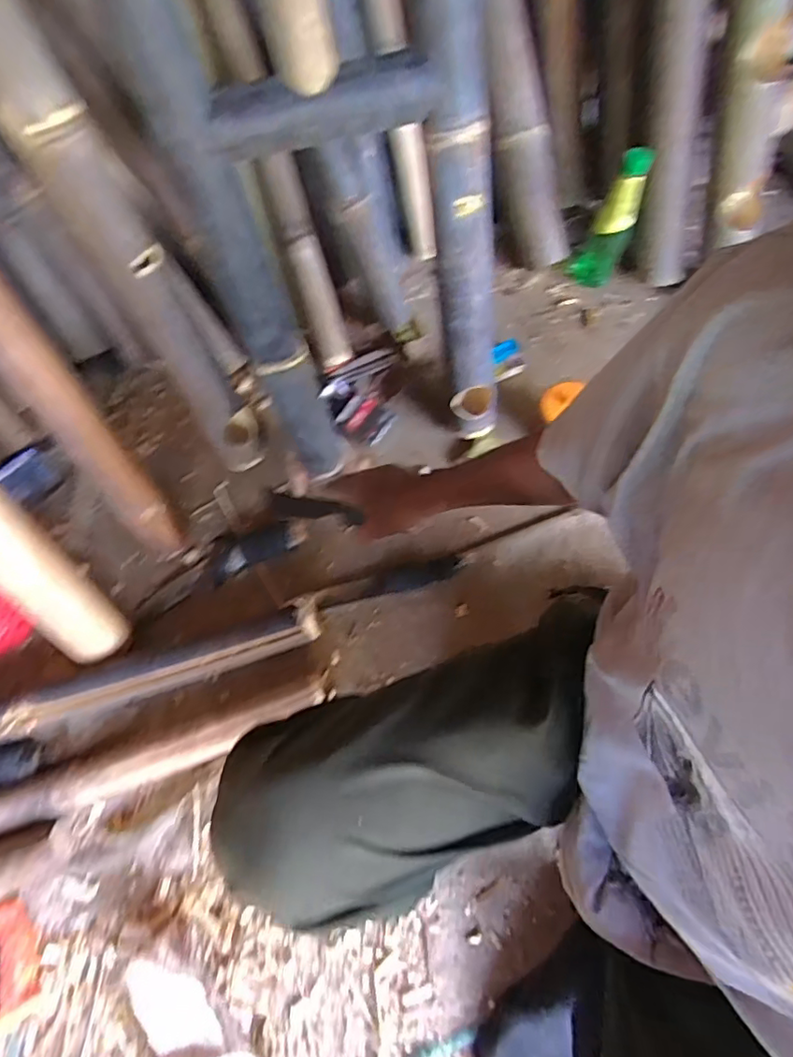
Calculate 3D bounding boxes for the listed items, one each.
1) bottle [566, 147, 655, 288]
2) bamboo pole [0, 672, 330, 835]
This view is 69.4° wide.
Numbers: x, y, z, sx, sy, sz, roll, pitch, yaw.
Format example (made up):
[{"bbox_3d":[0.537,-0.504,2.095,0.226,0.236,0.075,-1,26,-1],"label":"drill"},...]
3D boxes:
[{"bbox_3d":[0.330,-0.480,0.885,0.075,0.233,0.069,20,70,10],"label":"bottle"},{"bbox_3d":[-0.388,0.314,0.700,0.636,0.040,0.053,-20,69,-5],"label":"bamboo pole"}]

